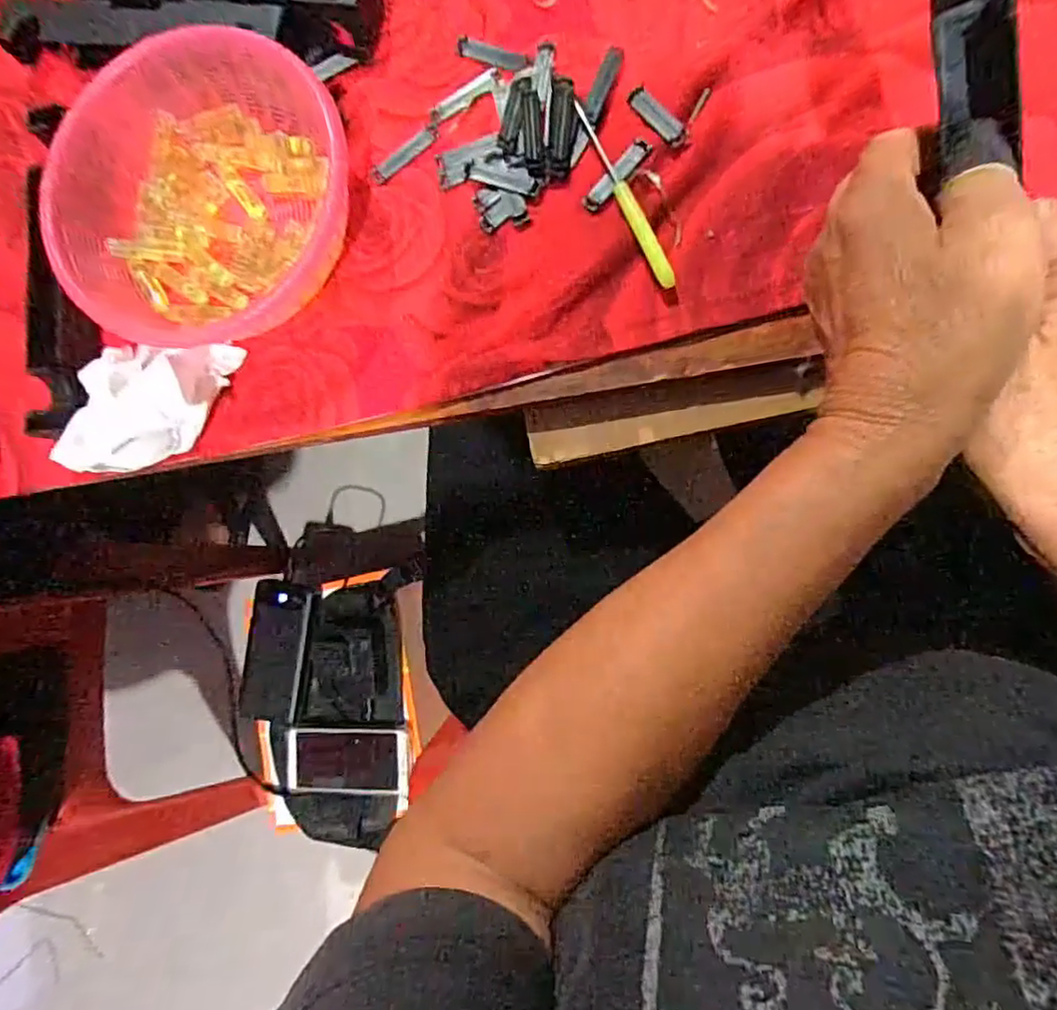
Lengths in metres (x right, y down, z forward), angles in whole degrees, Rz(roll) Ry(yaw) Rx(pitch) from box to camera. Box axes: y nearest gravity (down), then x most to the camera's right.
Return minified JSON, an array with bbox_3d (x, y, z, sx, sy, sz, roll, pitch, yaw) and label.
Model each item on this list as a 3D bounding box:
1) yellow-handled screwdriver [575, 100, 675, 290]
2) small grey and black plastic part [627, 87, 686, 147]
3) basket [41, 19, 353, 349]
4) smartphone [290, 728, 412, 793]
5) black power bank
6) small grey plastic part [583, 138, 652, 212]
[{"bbox_3d":[0.050,-0.166,0.338,0.009,0.014,0.117,-24,82,7],"label":"yellow-handled screwdriver"},{"bbox_3d":[0.070,-0.211,0.344,0.011,0.004,0.041,-40,80,4],"label":"small grey and black plastic part"},{"bbox_3d":[-0.175,-0.177,0.352,0.162,0.041,0.180,3,86,9],"label":"basket"},{"bbox_3d":[-0.201,0.287,0.711,0.134,0.014,0.068,-1,85,9],"label":"smartphone"},{"bbox_3d":[-0.286,0.169,0.719,0.078,0.013,0.161,10,87,10],"label":"black power bank"},{"bbox_3d":[0.049,-0.178,0.343,0.046,0.004,0.010,-45,80,3],"label":"small grey plastic part"}]

